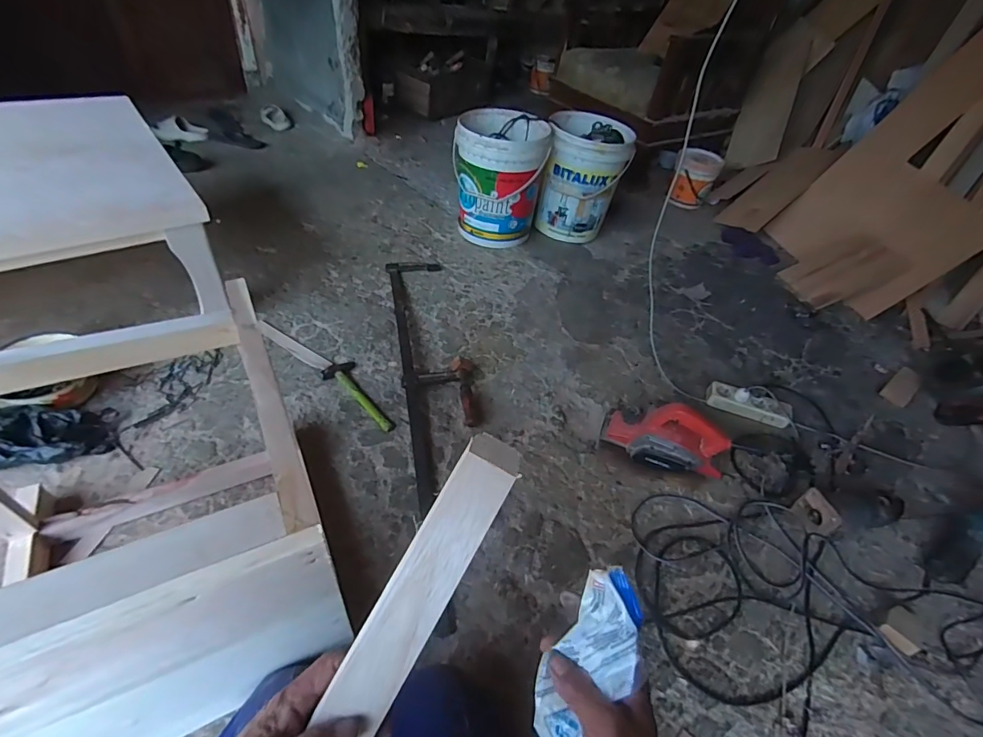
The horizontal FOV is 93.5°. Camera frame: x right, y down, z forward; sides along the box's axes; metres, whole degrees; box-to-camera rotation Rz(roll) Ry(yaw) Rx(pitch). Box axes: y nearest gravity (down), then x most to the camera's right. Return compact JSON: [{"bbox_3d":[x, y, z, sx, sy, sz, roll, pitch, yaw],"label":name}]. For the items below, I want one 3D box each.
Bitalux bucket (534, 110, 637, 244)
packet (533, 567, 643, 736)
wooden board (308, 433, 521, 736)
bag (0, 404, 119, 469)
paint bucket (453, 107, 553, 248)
[{"bbox_3d":[0.333,-0.702,1.684,0.282,0.398,0.268,14,47,6],"label":"Bitalux bucket"},{"bbox_3d":[0.074,0.252,0.377,0.060,0.043,0.176,24,88,15],"label":"packet"},{"bbox_3d":[-0.105,0.262,0.366,0.052,0.014,0.456,32,80,-6],"label":"wooden board"},{"bbox_3d":[-0.872,0.127,0.885,0.243,0.039,0.123,5,43,-31],"label":"bag"},{"bbox_3d":[0.025,-0.657,1.619,0.308,0.364,0.305,4,47,-4],"label":"paint bucket"}]

